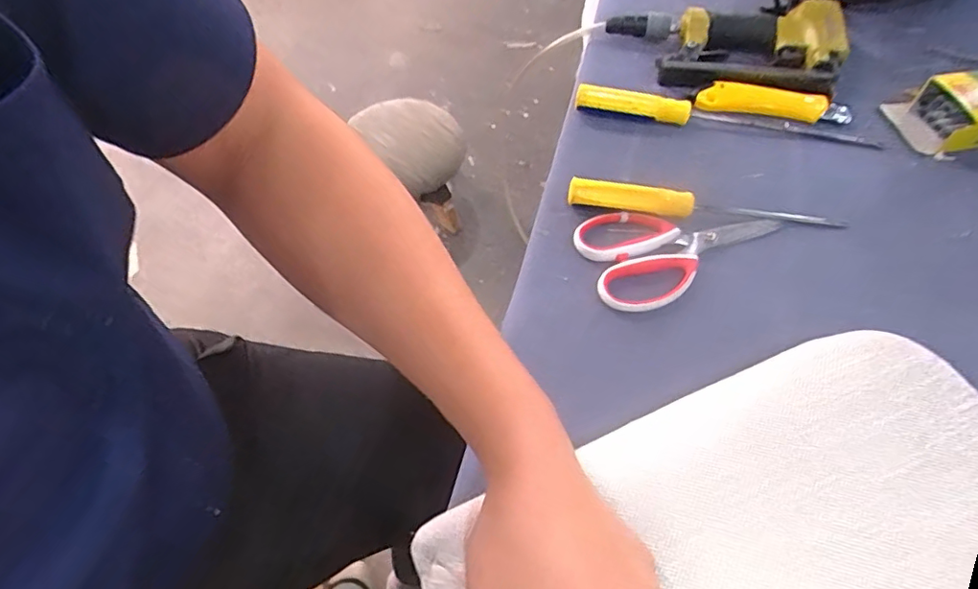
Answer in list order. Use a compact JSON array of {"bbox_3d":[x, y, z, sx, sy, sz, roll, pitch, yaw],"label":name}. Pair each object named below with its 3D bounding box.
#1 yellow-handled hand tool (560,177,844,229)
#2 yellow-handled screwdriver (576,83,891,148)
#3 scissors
[{"bbox_3d":[0.193,-0.082,0.500,0.240,0.023,0.021,5,60,2],"label":"yellow-handled hand tool"},{"bbox_3d":[0.235,-0.180,0.555,0.293,0.021,0.025,9,60,4],"label":"yellow-handled screwdriver"},{"bbox_3d":[0.170,-0.045,0.488,0.178,0.010,0.098,-15,61,-9],"label":"scissors"}]

